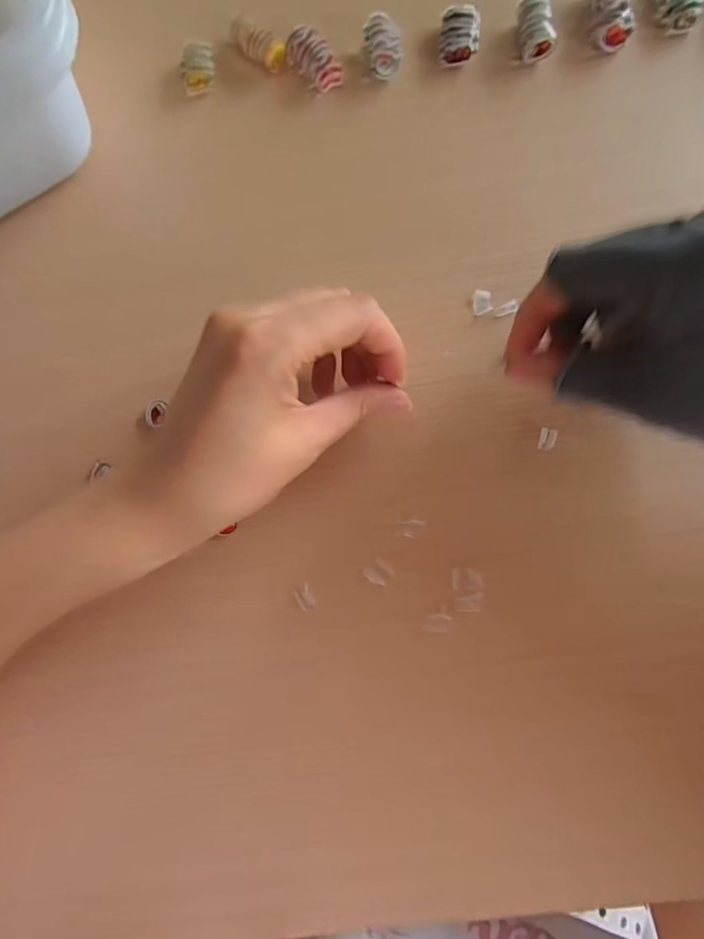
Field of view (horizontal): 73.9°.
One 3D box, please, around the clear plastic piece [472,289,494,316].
[{"bbox_3d":[0.066,-0.085,0.236,0.009,0.004,0.013,-9,83,3],"label":"clear plastic piece"}]

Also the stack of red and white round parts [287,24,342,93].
[{"bbox_3d":[-0.021,-0.221,0.252,0.016,0.011,0.034,-42,83,-1],"label":"stack of red and white round parts"}]

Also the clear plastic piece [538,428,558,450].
[{"bbox_3d":[0.094,-0.015,0.222,0.007,0.004,0.010,11,85,5],"label":"clear plastic piece"}]

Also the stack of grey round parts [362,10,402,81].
[{"bbox_3d":[0.017,-0.225,0.250,0.018,0.012,0.029,-14,83,2],"label":"stack of grey round parts"}]

